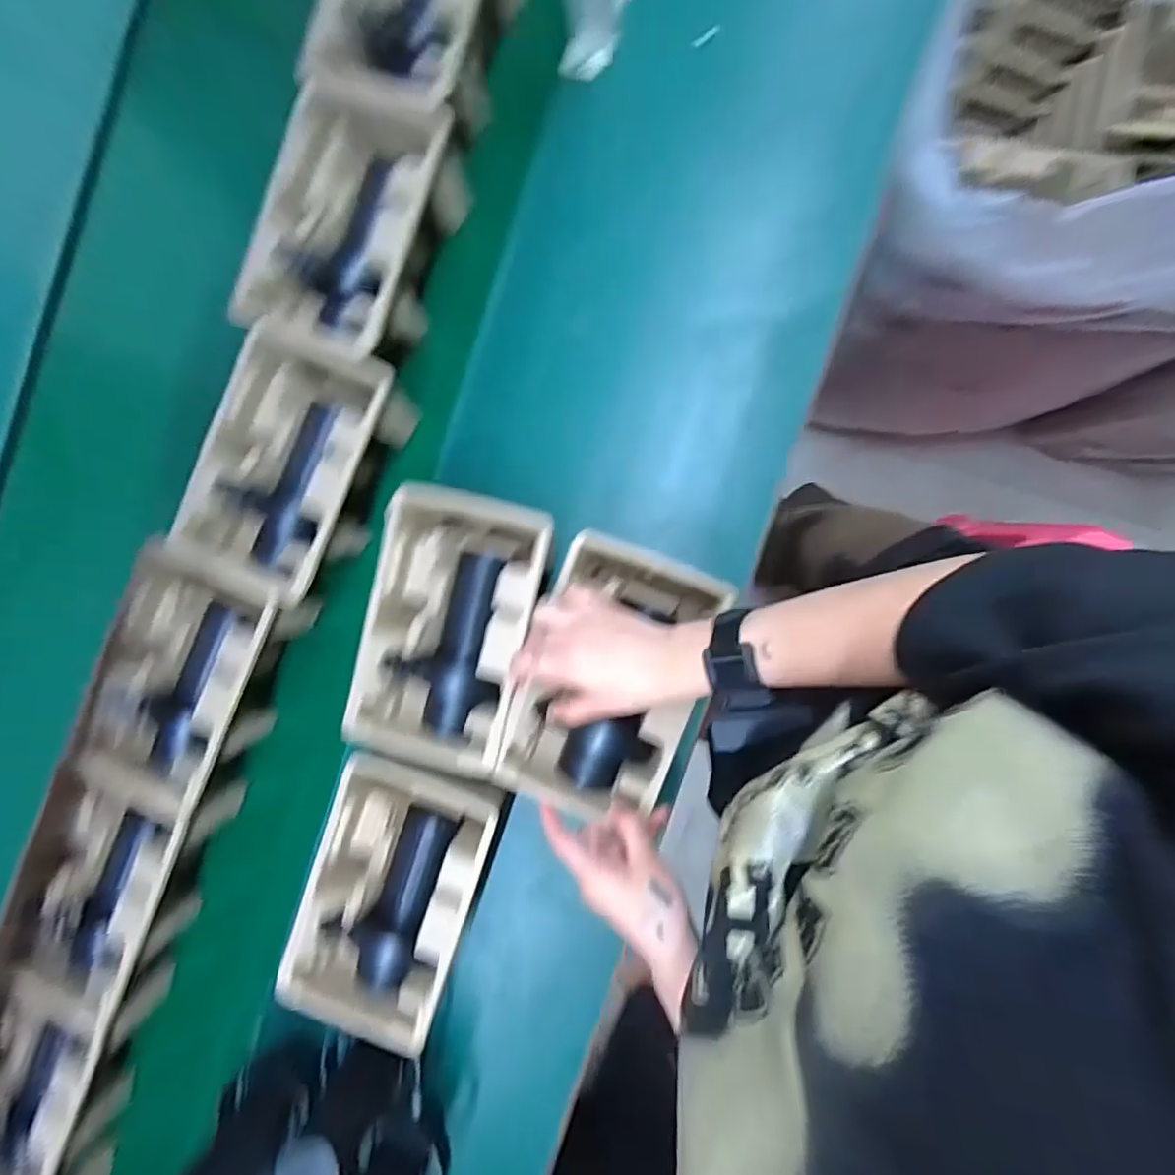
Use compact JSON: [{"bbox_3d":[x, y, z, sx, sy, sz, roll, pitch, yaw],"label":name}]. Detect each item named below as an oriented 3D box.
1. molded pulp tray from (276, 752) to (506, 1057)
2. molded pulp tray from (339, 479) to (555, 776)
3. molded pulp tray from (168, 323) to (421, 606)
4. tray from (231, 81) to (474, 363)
[{"bbox_3d":[-0.175,0.275,0.537,0.153,0.049,0.245,17,92,5],"label":"molded pulp tray"},{"bbox_3d":[-0.120,0.034,0.544,0.147,0.077,0.241,12,92,6],"label":"molded pulp tray"},{"bbox_3d":[-0.274,-0.114,0.573,0.138,0.091,0.220,22,93,5],"label":"molded pulp tray"},{"bbox_3d":[-0.212,-0.339,0.563,0.152,0.089,0.241,19,93,5],"label":"tray"}]

